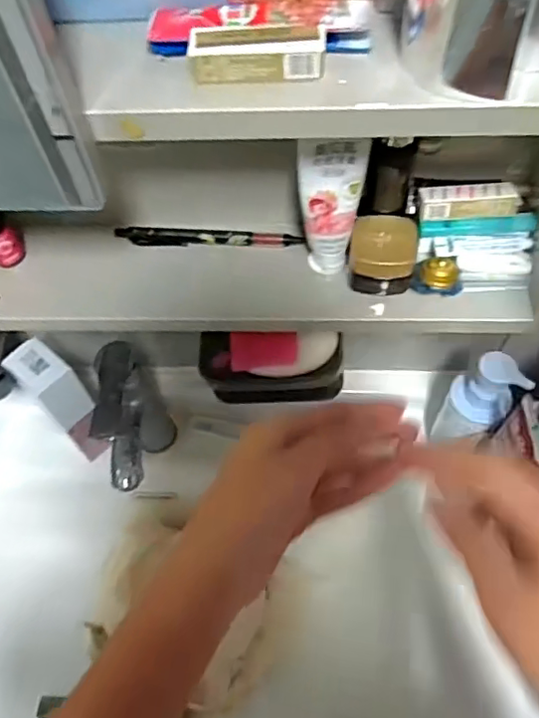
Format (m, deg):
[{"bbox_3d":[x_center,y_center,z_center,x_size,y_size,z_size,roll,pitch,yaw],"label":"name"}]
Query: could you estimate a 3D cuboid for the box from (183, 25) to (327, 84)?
[{"bbox_3d":[-0.005,-0.142,0.262,0.061,0.016,0.021,-1,59,3],"label":"box"}]

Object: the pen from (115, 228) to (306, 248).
[{"bbox_3d":[-0.046,-0.090,0.426,0.139,0.015,0.011,4,60,6],"label":"pen"}]

